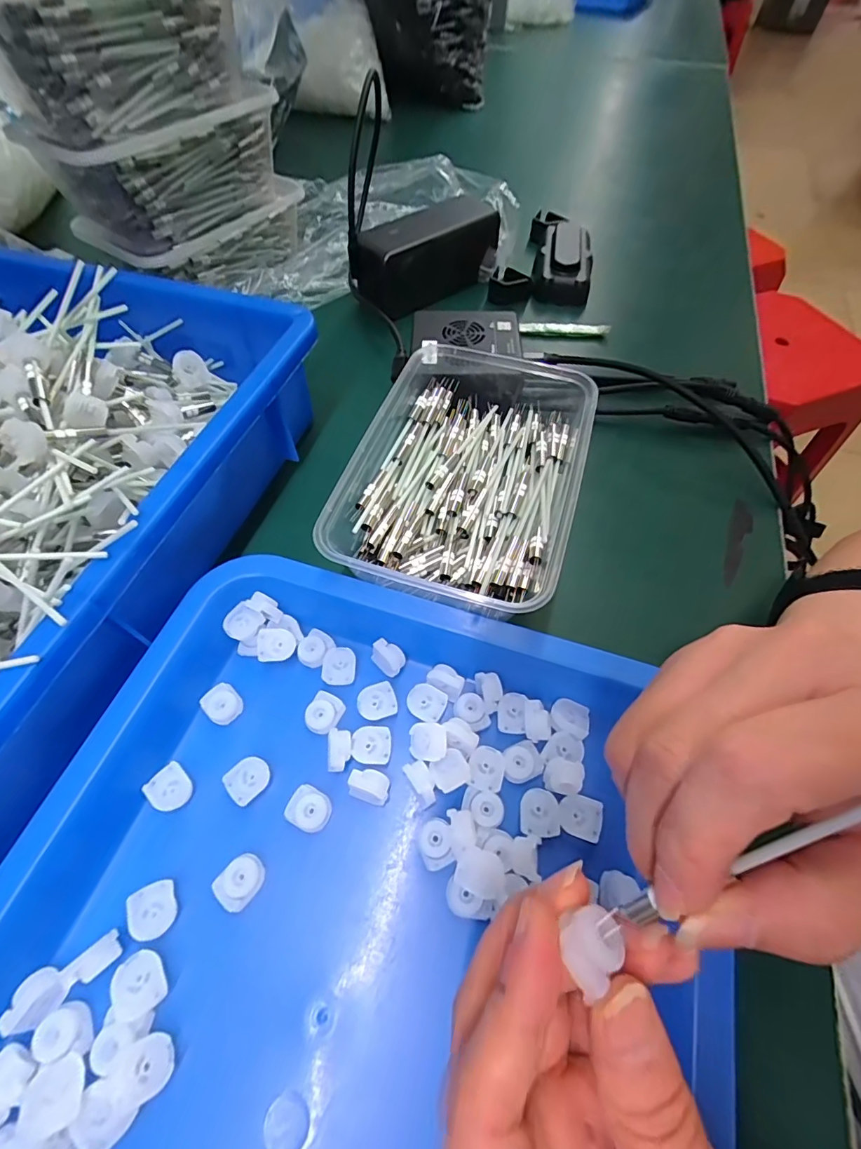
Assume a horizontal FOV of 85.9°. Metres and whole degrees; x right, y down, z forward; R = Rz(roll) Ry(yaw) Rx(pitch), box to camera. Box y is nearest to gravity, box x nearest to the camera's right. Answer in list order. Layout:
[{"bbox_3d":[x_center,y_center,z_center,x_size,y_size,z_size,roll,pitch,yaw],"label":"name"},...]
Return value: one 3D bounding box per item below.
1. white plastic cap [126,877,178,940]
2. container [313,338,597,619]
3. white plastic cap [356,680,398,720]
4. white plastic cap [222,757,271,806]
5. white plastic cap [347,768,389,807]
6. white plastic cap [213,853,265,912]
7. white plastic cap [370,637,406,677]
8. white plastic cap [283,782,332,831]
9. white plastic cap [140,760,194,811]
[{"bbox_3d":[-0.113,0.136,0.188,0.016,0.005,0.019,-23,62,-14],"label":"white plastic cap"},{"bbox_3d":[0.023,-0.059,0.276,0.125,0.055,0.192,15,60,8],"label":"container"},{"bbox_3d":[-0.027,0.063,0.231,0.019,0.004,0.017,-16,61,-10],"label":"white plastic cap"},{"bbox_3d":[-0.084,0.095,0.215,0.017,0.007,0.019,40,65,17],"label":"white plastic cap"},{"bbox_3d":[-0.027,0.096,0.209,0.018,0.015,0.013,17,61,9],"label":"white plastic cap"},{"bbox_3d":[-0.080,0.129,0.194,0.017,0.007,0.019,36,65,18],"label":"white plastic cap"},{"bbox_3d":[-0.022,0.043,0.241,0.018,0.012,0.012,34,64,17],"label":"white plastic cap"},{"bbox_3d":[-0.055,0.106,0.209,0.019,0.007,0.016,23,62,12],"label":"white plastic cap"},{"bbox_3d":[-0.119,0.098,0.212,0.016,0.006,0.018,-40,68,-22],"label":"white plastic cap"}]

